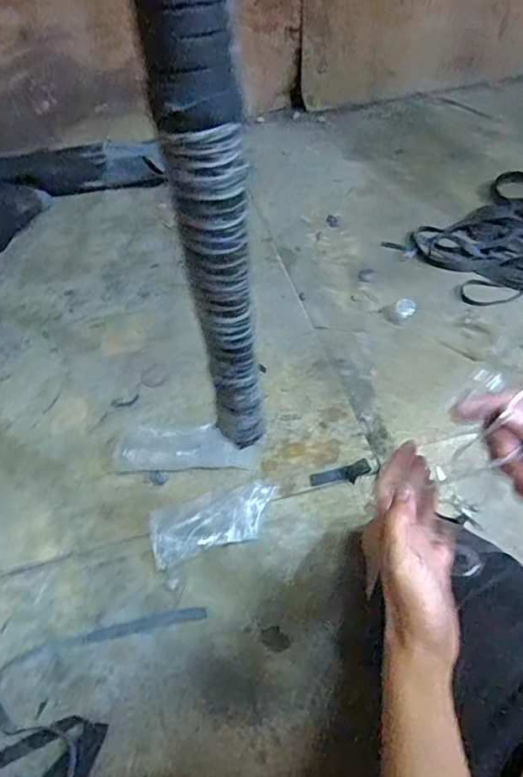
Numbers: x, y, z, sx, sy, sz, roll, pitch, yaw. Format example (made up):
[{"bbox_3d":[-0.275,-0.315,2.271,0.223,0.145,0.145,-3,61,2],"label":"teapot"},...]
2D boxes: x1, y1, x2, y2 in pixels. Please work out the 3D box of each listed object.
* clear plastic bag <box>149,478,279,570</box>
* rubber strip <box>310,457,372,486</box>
[{"bbox_3d":[-0.073,0.205,0.847,0.199,0.019,0.097,-15,54,-12],"label":"clear plastic bag"},{"bbox_3d":[0.132,0.144,0.897,0.102,0.005,0.032,-15,53,-11],"label":"rubber strip"}]

